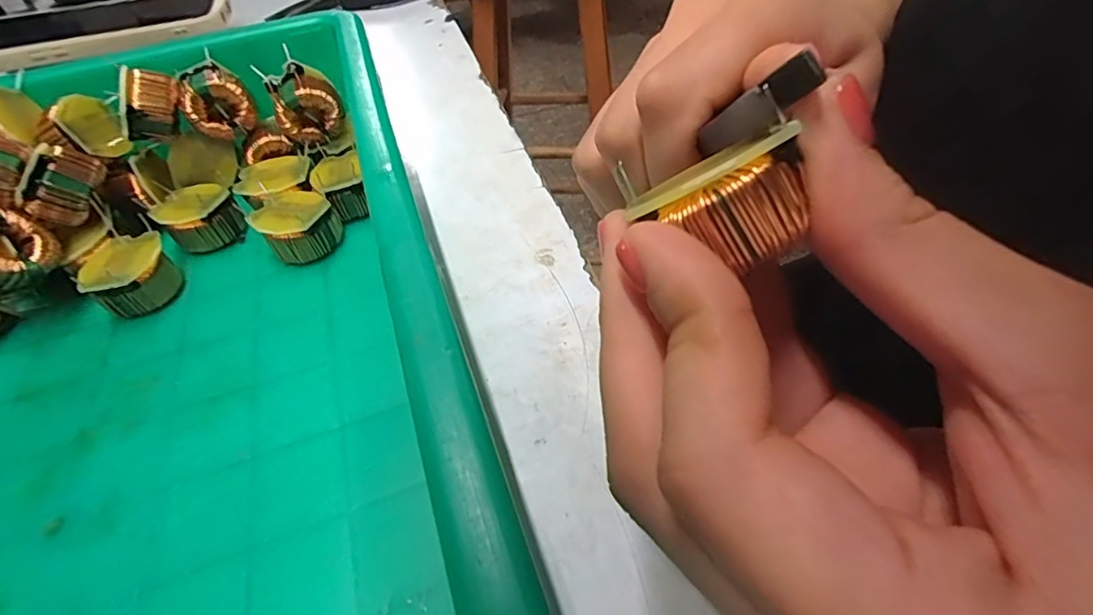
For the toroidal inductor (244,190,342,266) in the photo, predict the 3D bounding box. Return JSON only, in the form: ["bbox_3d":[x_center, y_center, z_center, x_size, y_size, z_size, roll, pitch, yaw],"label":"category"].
[{"bbox_3d":[-0.101,-0.033,0.208,0.027,0.019,0.028,-3,48,3],"label":"toroidal inductor"}]

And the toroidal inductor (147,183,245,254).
[{"bbox_3d":[-0.150,-0.039,0.219,0.031,0.021,0.025,24,54,25],"label":"toroidal inductor"}]

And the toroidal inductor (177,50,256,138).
[{"bbox_3d":[-0.143,-0.090,0.224,0.025,0.027,0.018,-23,50,-15],"label":"toroidal inductor"}]

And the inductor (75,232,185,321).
[{"bbox_3d":[-0.158,-0.011,0.197,0.028,0.019,0.029,-34,54,-23],"label":"inductor"}]

